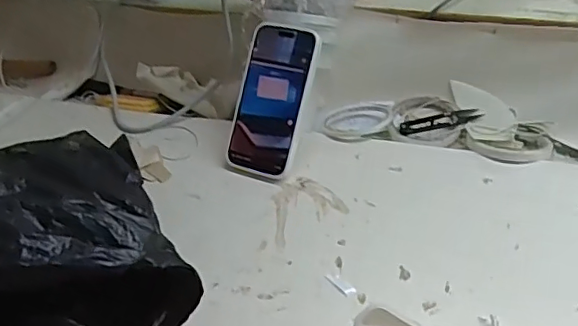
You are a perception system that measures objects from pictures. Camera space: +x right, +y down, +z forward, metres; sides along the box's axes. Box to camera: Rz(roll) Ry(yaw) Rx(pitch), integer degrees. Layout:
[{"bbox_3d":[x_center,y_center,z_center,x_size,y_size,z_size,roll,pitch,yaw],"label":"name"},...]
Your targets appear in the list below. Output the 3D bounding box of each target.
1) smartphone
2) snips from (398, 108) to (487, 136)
[{"bbox_3d":[-0.019,-0.070,0.633,0.083,0.167,0.010,14,2,24],"label":"smartphone"},{"bbox_3d":[0.182,-0.051,0.687,0.098,0.006,0.025,-12,40,-5],"label":"snips"}]

